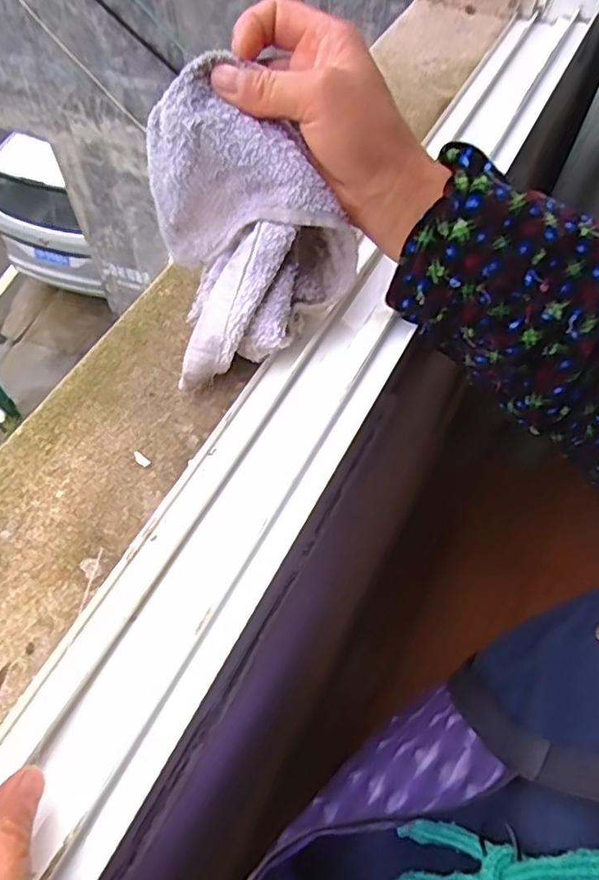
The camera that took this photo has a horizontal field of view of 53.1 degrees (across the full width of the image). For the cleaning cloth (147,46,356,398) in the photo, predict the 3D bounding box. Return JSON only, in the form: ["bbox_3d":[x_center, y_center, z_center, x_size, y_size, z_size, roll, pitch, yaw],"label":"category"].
[{"bbox_3d":[-0.024,-0.113,0.314,0.098,0.112,0.089,-13,58,-6],"label":"cleaning cloth"}]

